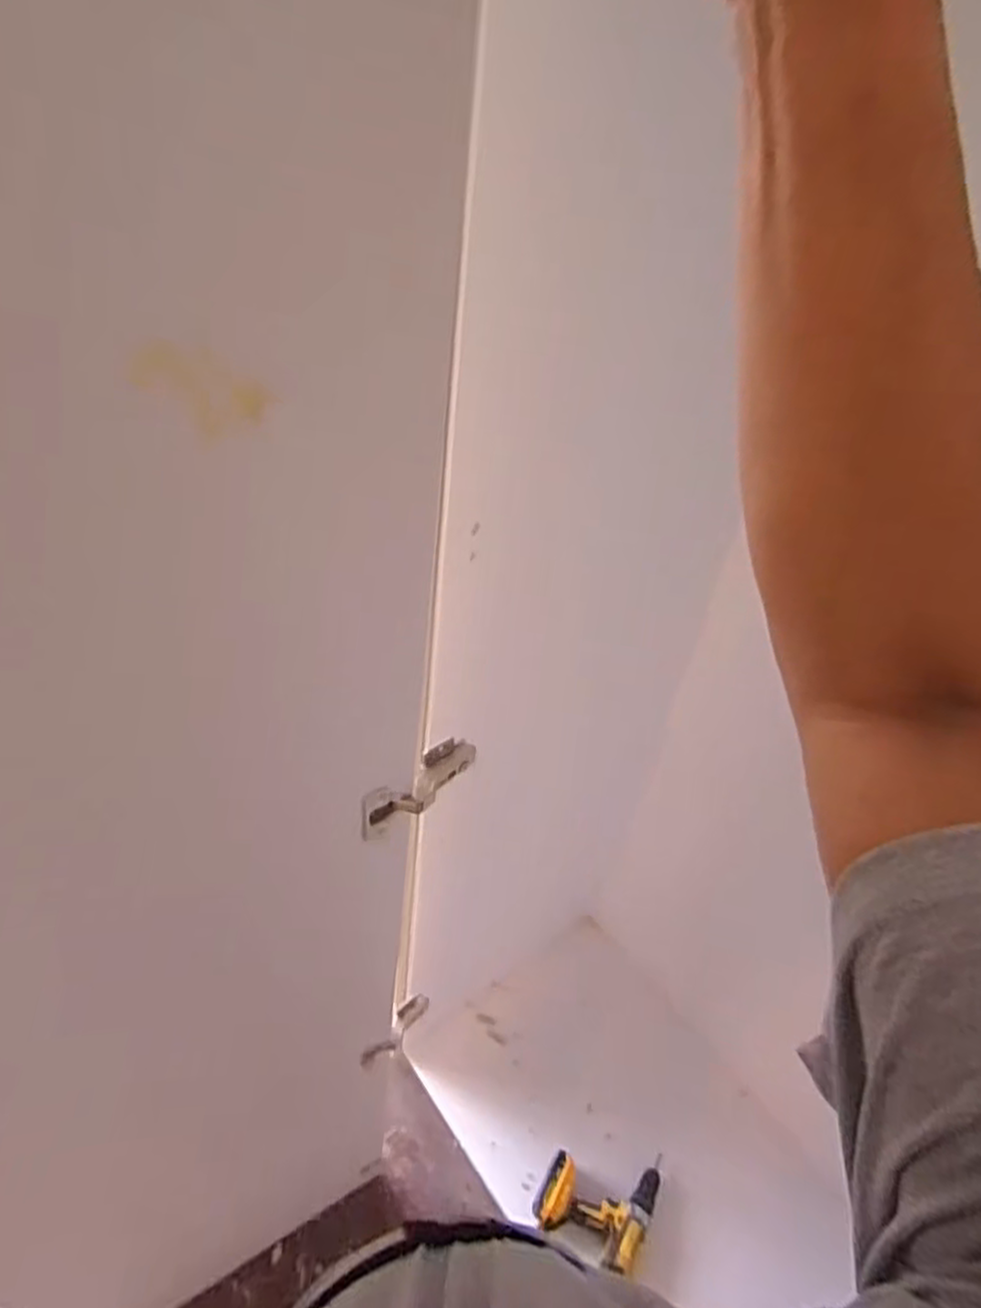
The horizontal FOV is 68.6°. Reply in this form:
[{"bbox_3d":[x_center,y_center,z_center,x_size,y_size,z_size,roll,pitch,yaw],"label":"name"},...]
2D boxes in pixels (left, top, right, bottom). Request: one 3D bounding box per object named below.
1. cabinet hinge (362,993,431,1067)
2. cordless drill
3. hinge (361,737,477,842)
[{"bbox_3d":[-0.129,0.520,0.986,0.033,0.046,0.113,37,78,30],"label":"cabinet hinge"},{"bbox_3d":[0.218,1.083,1.449,0.215,0.071,0.216,22,43,16],"label":"cordless drill"},{"bbox_3d":[-0.055,0.113,0.597,0.029,0.048,0.116,35,48,29],"label":"hinge"}]

